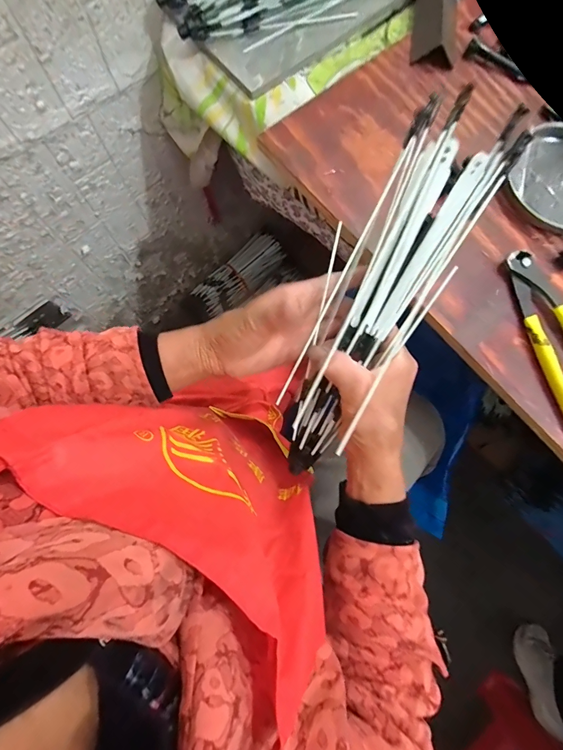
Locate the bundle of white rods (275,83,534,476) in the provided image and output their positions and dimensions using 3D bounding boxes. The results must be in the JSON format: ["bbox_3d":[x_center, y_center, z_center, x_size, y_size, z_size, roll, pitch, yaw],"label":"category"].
[{"bbox_3d":[0.073,-0.059,0.278,0.086,0.053,0.289,28,101,6],"label":"bundle of white rods"}]

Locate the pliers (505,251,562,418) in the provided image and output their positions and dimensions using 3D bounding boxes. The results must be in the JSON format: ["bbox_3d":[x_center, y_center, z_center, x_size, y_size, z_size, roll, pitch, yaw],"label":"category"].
[{"bbox_3d":[0.283,-0.033,0.363,0.050,0.019,0.199,-18,80,-5],"label":"pliers"}]

